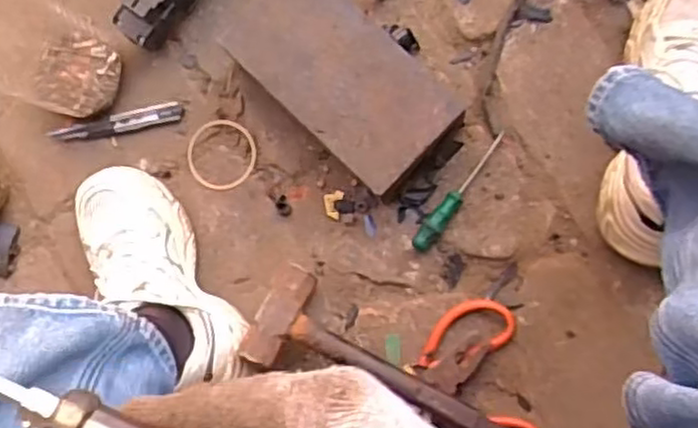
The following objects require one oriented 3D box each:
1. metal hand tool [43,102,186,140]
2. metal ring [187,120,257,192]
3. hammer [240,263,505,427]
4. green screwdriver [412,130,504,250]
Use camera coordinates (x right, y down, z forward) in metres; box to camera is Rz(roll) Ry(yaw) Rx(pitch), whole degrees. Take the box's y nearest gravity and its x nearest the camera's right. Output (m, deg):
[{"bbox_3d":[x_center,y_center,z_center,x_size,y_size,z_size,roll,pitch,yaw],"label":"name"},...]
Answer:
[{"bbox_3d":[-0.243,-0.095,0.747,0.141,0.015,0.020,-12,85,8],"label":"metal hand tool"},{"bbox_3d":[-0.130,-0.060,0.734,0.072,0.007,0.073,0,87,9],"label":"metal ring"},{"bbox_3d":[0.067,0.159,0.668,0.331,0.058,0.092,26,91,9],"label":"hammer"},{"bbox_3d":[0.106,-0.021,0.682,0.020,0.014,0.136,37,93,9],"label":"green screwdriver"}]

